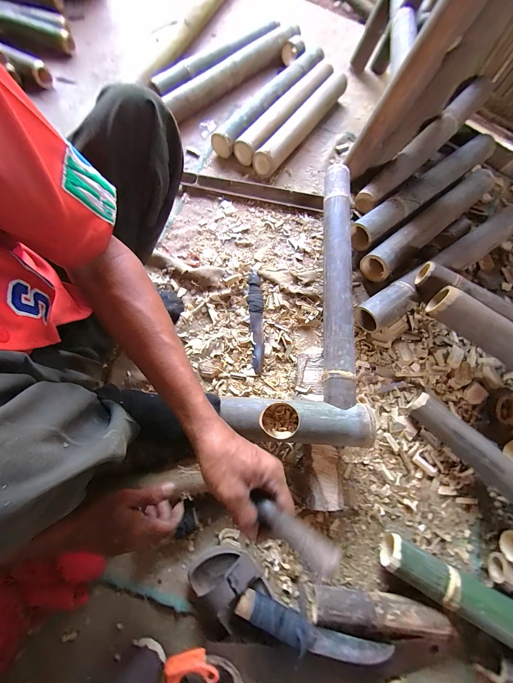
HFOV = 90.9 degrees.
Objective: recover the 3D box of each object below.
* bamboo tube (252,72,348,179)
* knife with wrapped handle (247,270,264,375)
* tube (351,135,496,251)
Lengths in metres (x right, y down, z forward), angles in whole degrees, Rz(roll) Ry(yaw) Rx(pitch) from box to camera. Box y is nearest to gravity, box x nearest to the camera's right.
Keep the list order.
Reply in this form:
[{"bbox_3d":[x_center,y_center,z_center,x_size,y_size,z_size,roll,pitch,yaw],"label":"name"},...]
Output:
[{"bbox_3d":[0.153,-0.756,0.858,0.088,0.074,0.520,34,75,8],"label":"bamboo tube"},{"bbox_3d":[-0.002,-0.057,0.649,0.039,0.021,0.272,0,73,-2],"label":"knife with wrapped handle"},{"bbox_3d":[0.514,-0.465,0.763,0.593,0.067,0.083,-37,78,-12],"label":"tube"}]

